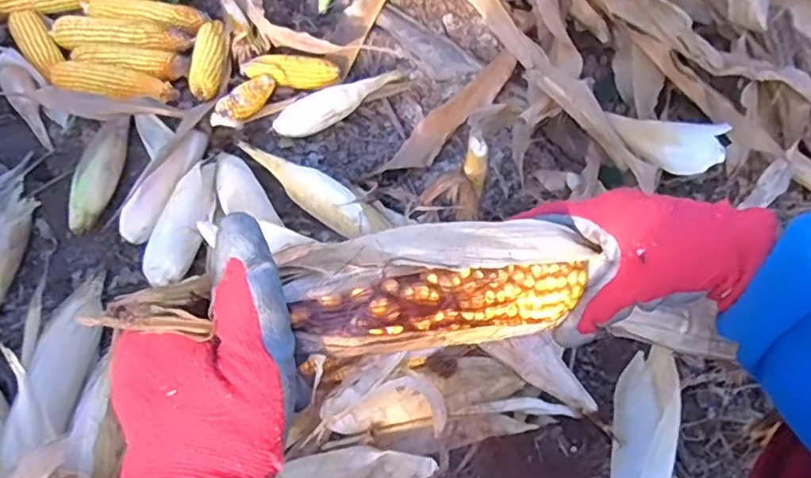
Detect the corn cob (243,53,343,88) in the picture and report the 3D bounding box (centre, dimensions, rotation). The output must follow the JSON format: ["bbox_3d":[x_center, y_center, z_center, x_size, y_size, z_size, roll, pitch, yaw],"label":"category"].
[{"bbox_3d":[-0.199,-0.293,1.074,0.166,0.038,0.057,-1,60,0],"label":"corn cob"}]

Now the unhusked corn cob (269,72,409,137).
[{"bbox_3d":[-0.103,-0.233,1.035,0.249,0.045,0.055,-29,64,-15],"label":"unhusked corn cob"}]

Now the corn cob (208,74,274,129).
[{"bbox_3d":[-0.266,-0.229,1.026,0.045,0.038,0.127,30,64,16],"label":"corn cob"}]

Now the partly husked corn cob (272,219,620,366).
[{"bbox_3d":[0.029,0.022,0.326,0.215,0.043,0.054,-4,54,-40],"label":"partly husked corn cob"}]

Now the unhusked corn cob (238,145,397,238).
[{"bbox_3d":[-0.141,-0.079,0.912,0.272,0.044,0.054,33,65,18],"label":"unhusked corn cob"}]

